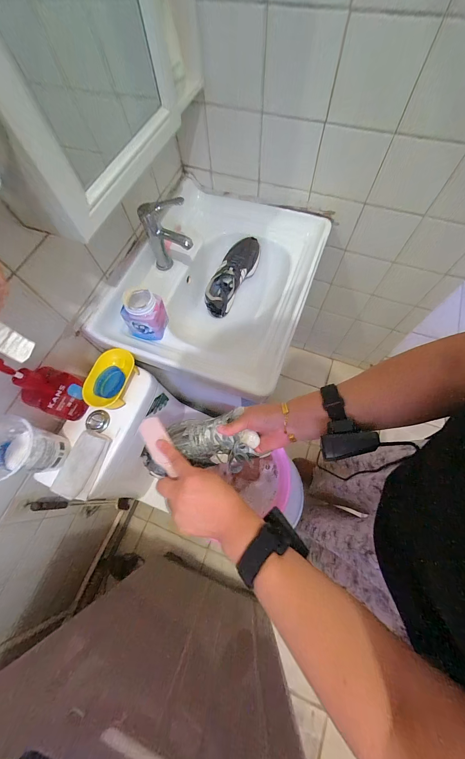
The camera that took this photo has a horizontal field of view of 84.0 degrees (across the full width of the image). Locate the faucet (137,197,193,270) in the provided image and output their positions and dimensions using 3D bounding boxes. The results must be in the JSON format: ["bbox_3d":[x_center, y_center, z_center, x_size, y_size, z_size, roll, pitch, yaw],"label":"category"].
[{"bbox_3d":[-0.164,-0.361,0.680,0.115,0.173,0.096,-16,68,-3],"label":"faucet"}]

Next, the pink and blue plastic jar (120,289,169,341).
[{"bbox_3d":[-0.223,-0.162,0.652,0.095,0.114,0.076,6,69,5],"label":"pink and blue plastic jar"}]

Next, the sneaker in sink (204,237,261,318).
[{"bbox_3d":[0.002,-0.331,0.827,0.091,0.099,0.269,32,93,10],"label":"sneaker in sink"}]

